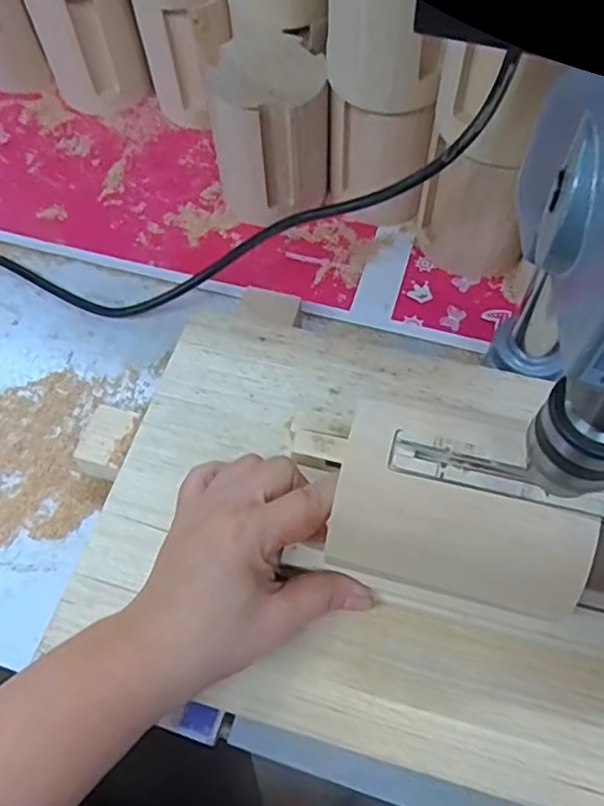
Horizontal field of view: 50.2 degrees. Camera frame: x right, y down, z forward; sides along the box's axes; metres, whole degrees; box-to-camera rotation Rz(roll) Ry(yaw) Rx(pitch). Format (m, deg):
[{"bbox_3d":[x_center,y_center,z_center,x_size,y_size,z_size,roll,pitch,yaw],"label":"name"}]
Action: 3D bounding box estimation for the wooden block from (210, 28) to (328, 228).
[{"bbox_3d":[-0.024,-0.187,0.445,0.077,0.102,0.077,-8,60,-2],"label":"wooden block"}]

